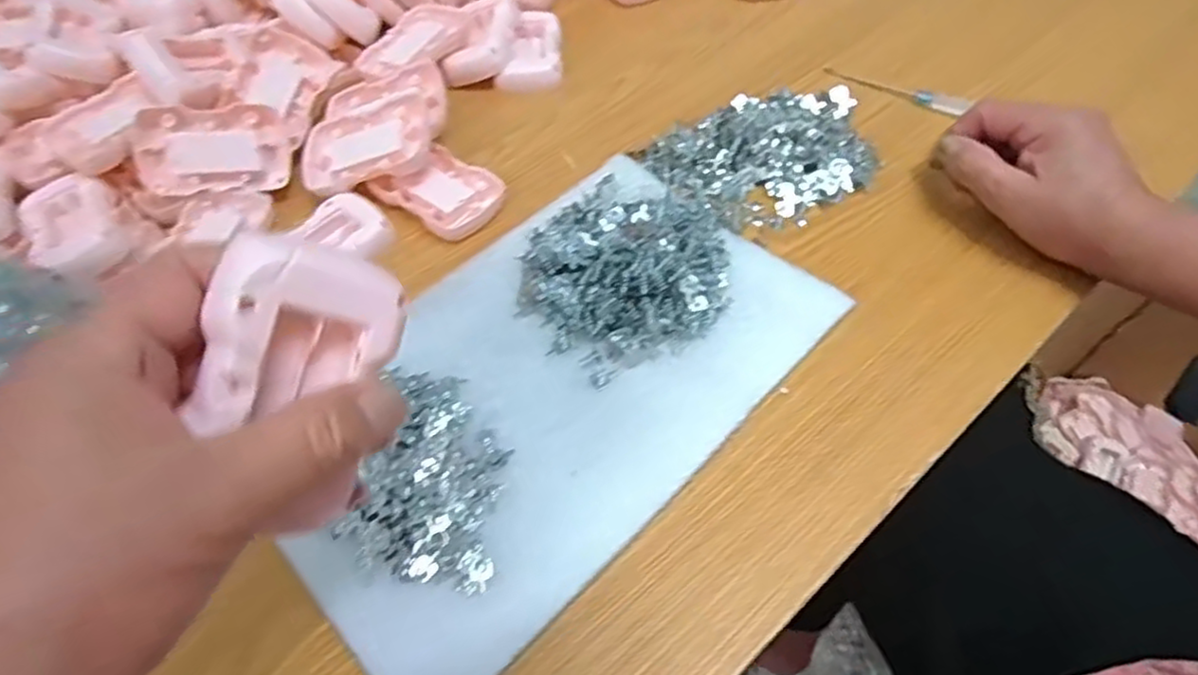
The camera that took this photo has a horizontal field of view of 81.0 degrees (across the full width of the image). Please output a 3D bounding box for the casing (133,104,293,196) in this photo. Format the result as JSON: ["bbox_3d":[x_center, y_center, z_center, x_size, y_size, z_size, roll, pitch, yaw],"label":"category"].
[{"bbox_3d":[-0.248,-0.120,0.451,0.088,0.053,0.011,-10,11,-13],"label":"casing"}]

